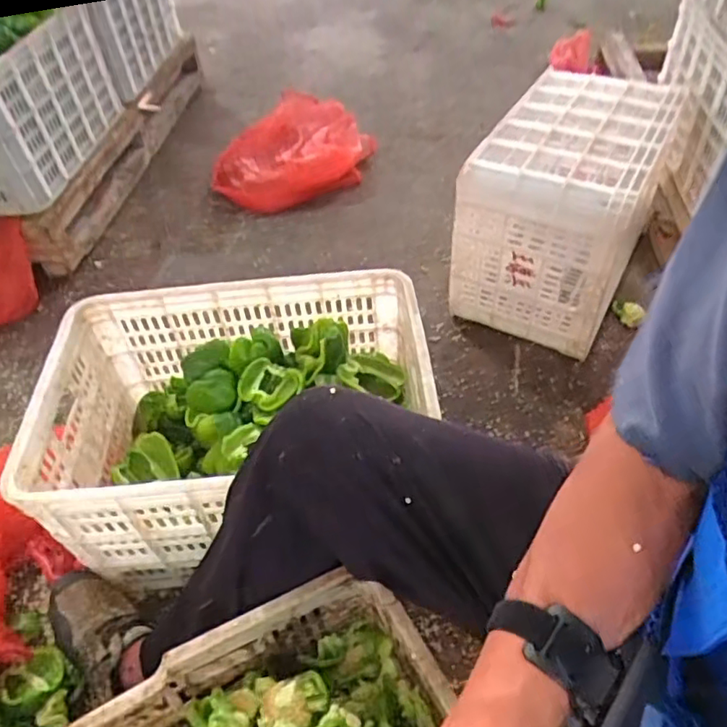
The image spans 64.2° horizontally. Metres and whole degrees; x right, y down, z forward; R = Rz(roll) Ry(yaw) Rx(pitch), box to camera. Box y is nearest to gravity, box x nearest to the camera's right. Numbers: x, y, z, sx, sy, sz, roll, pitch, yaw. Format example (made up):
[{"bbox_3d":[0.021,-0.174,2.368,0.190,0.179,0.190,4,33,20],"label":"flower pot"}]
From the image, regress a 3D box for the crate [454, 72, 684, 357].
[{"bbox_3d":[0.401,-0.325,1.183,0.282,0.321,0.528,21,53,20],"label":"crate"}]

